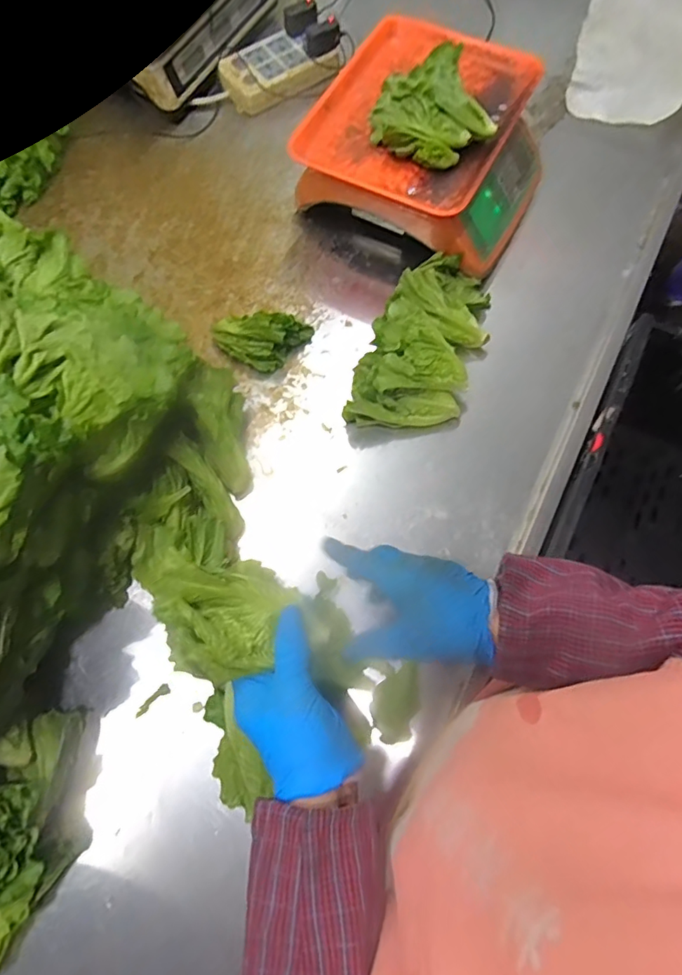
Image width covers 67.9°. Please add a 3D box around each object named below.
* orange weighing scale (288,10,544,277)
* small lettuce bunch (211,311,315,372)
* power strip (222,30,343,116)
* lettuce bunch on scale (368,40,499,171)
[{"bbox_3d":[0.113,-0.447,0.680,0.286,0.131,0.287,28,74,9],"label":"orange weighing scale"},{"bbox_3d":[-0.096,-0.188,0.635,0.121,0.063,0.061,-13,72,-4],"label":"small lettuce bunch"},{"bbox_3d":[-0.098,-0.668,0.801,0.179,0.041,0.112,-26,74,-8],"label":"power strip"},{"bbox_3d":[0.101,-0.442,0.591,0.116,0.058,0.116,-31,75,-9],"label":"lettuce bunch on scale"}]

